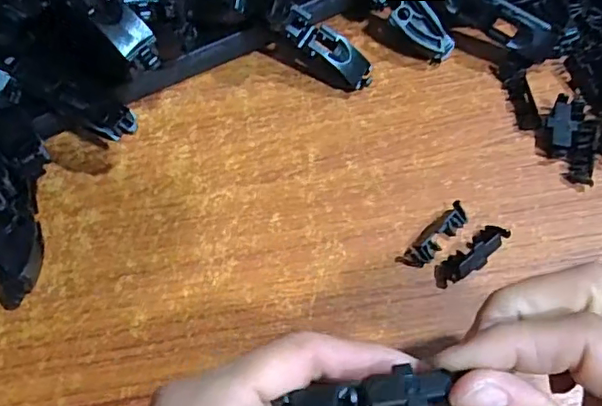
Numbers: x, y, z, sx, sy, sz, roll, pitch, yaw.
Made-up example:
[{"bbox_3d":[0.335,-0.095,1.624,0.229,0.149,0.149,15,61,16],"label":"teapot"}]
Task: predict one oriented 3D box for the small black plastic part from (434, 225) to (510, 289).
[{"bbox_3d":[0.078,0.024,0.254,0.040,0.010,0.013,-34,66,-14],"label":"small black plastic part"}]

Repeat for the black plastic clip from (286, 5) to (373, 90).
[{"bbox_3d":[0.015,-0.079,0.293,0.054,0.011,0.016,37,66,-13],"label":"black plastic clip"}]

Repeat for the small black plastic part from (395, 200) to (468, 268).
[{"bbox_3d":[0.062,0.015,0.259,0.038,0.009,0.011,-39,67,-16],"label":"small black plastic part"}]

